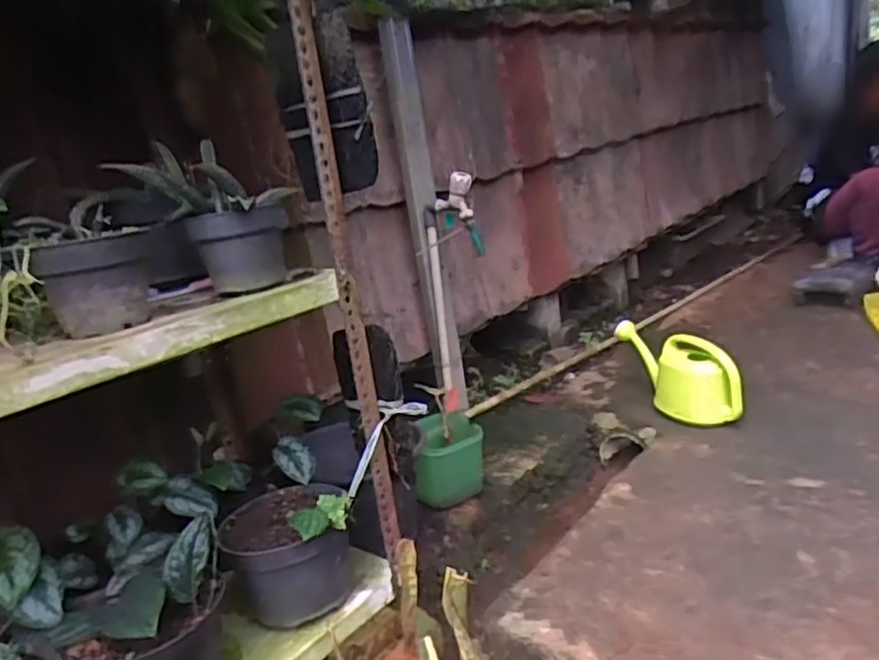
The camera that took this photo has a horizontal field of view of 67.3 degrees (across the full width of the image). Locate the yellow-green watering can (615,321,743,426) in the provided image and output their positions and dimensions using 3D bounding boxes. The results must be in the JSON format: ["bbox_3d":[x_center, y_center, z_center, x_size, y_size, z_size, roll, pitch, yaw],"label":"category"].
[{"bbox_3d":[0.628,0.103,1.767,0.161,0.202,0.418,-7,17,-5],"label":"yellow-green watering can"}]

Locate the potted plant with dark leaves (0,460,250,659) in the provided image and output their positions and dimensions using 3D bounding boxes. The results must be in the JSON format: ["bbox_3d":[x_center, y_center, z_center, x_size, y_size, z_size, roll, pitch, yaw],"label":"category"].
[{"bbox_3d":[-0.358,0.317,0.808,0.210,0.223,0.240,1,19,28],"label":"potted plant with dark leaves"}]

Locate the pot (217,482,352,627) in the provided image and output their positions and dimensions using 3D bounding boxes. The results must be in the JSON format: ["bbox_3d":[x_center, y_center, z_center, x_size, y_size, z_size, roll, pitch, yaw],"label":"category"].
[{"bbox_3d":[-0.203,0.314,0.907,0.164,0.137,0.183,-11,17,-9],"label":"pot"}]

